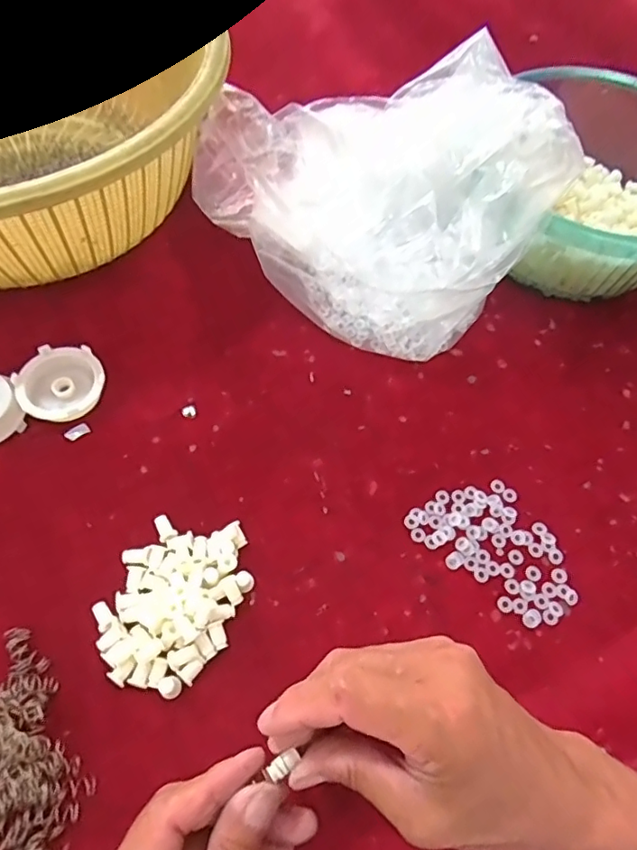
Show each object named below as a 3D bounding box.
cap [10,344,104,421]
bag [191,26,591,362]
[{"bbox_3d":[-0.182,-0.029,0.393,0.057,0.016,0.057,1,61,-3],"label":"cap"},{"bbox_3d":[0.042,-0.187,0.419,0.255,0.154,0.177,31,64,13],"label":"bag"}]

